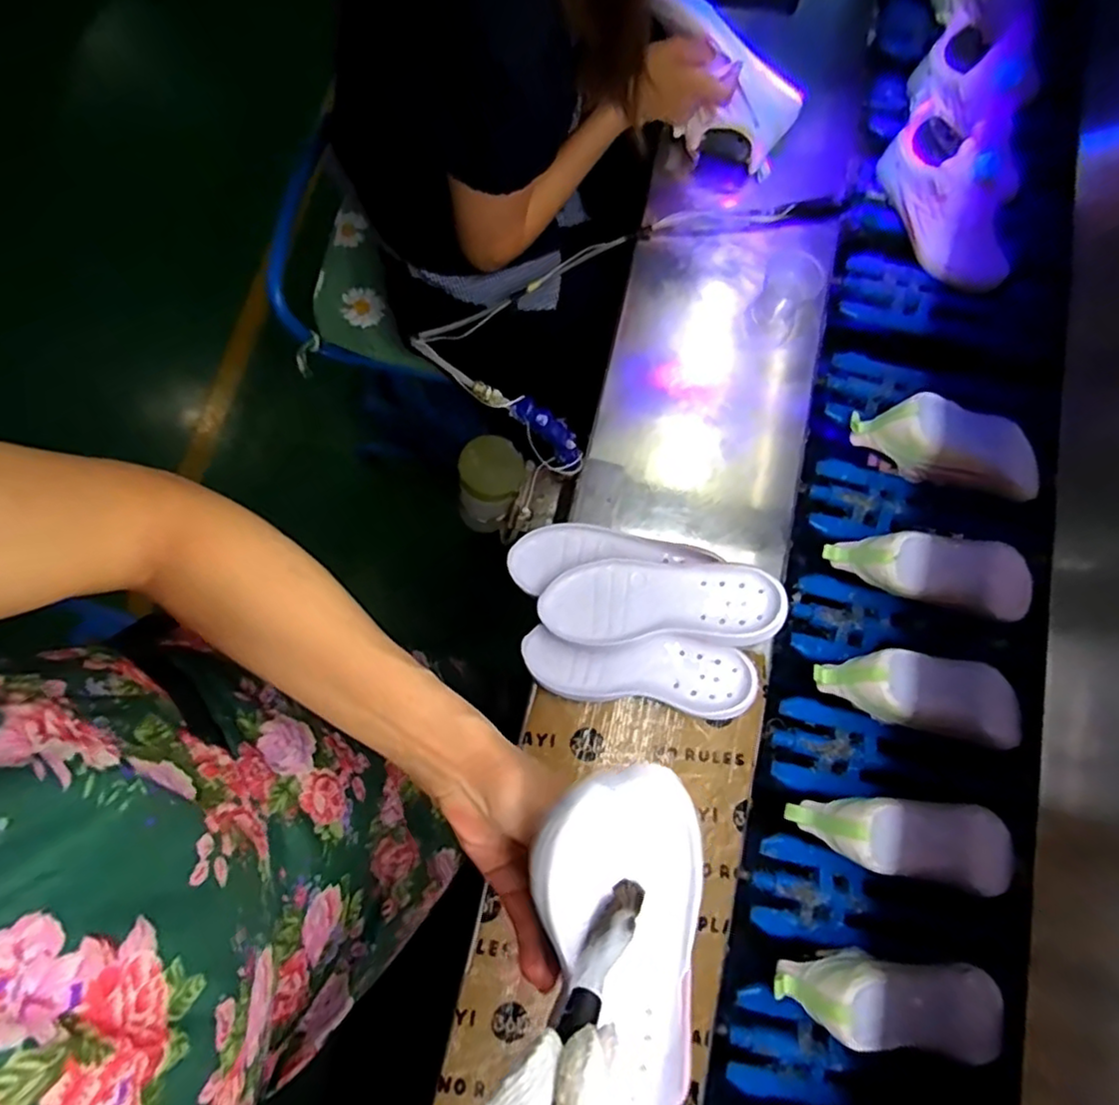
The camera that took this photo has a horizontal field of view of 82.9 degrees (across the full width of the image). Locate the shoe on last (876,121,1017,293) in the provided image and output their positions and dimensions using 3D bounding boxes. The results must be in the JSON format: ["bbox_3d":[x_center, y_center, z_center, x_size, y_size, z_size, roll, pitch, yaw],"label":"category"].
[{"bbox_3d":[0.462,-0.407,0.723,0.082,0.108,0.202,-31,79,-8],"label":"shoe on last"}]

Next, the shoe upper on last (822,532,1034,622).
[{"bbox_3d":[0.394,0.017,0.662,0.208,0.071,0.073,10,77,1],"label":"shoe upper on last"}]

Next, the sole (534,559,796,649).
[{"bbox_3d":[0.096,0.046,0.611,0.223,0.024,0.084,-1,74,6],"label":"sole"}]

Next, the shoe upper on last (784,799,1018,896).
[{"bbox_3d":[0.336,0.273,0.613,0.207,0.083,0.078,13,77,2],"label":"shoe upper on last"}]

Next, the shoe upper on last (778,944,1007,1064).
[{"bbox_3d":[0.295,0.405,0.573,0.190,0.080,0.076,12,77,1],"label":"shoe upper on last"}]

